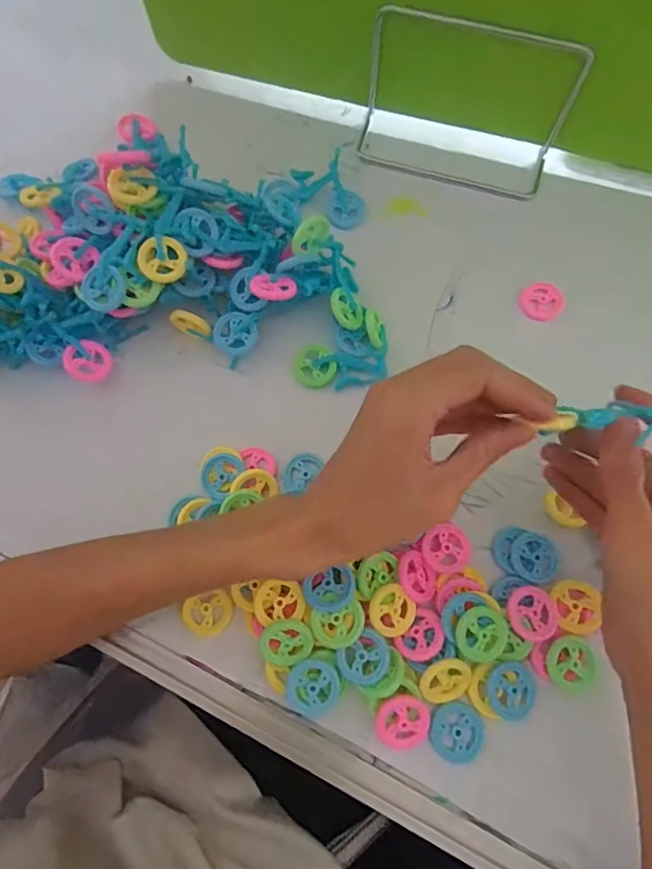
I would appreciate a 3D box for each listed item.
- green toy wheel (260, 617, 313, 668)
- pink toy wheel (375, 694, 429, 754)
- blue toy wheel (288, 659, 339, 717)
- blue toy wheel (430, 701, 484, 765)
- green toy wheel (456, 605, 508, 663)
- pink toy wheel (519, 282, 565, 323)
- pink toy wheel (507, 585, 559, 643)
[{"bbox_3d":[-0.023,0.118,0.281,0.028,0.004,0.026,0,92,-5],"label":"green toy wheel"},{"bbox_3d":[0.042,0.160,0.276,0.028,0.008,0.028,-1,71,2],"label":"pink toy wheel"},{"bbox_3d":[-0.007,0.142,0.278,0.029,0.007,0.029,0,82,1],"label":"blue toy wheel"},{"bbox_3d":[0.073,0.166,0.277,0.029,0.004,0.029,-1,71,2],"label":"blue toy wheel"},{"bbox_3d":[0.087,0.111,0.277,0.028,0.004,0.029,1,76,-6],"label":"green toy wheel"},{"bbox_3d":[0.158,-0.097,0.364,0.031,0.006,0.029,-1,71,2],"label":"pink toy wheel"},{"bbox_3d":[0.120,0.104,0.289,0.029,0.006,0.030,-1,71,2],"label":"pink toy wheel"}]

